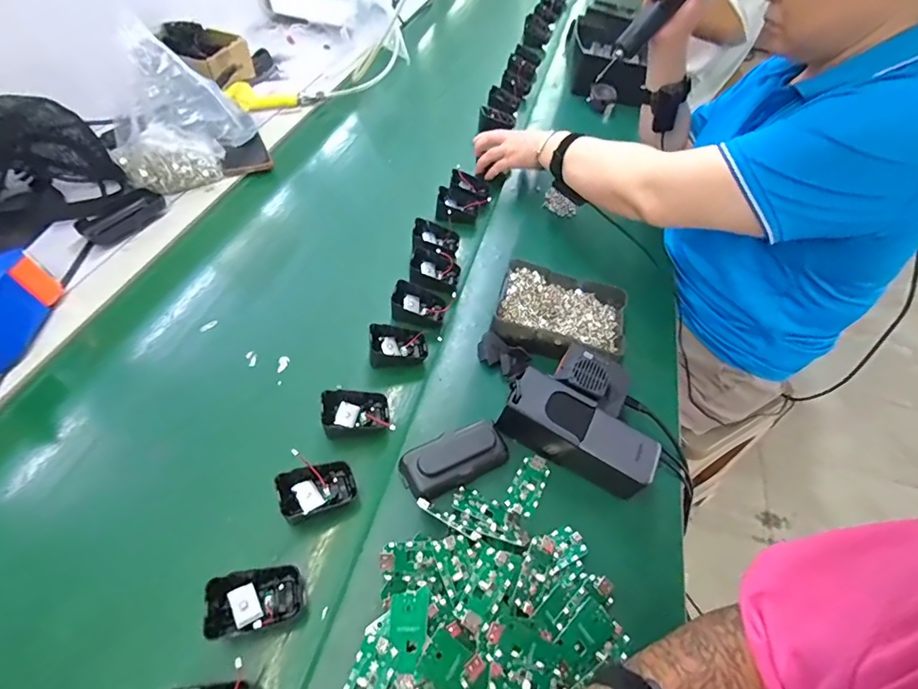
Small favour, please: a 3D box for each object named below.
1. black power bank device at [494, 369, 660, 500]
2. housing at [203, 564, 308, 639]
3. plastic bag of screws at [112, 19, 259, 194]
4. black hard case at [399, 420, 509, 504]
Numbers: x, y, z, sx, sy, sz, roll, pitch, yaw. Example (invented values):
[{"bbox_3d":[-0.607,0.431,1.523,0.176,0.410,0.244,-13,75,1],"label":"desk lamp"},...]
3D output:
[{"bbox_3d":[0.123,0.092,0.470,0.153,0.059,0.064,24,53,13],"label":"black power bank device"},{"bbox_3d":[-0.161,0.206,0.365,0.067,0.037,0.046,-9,53,-13],"label":"housing"},{"bbox_3d":[-0.401,-0.323,0.649,0.199,0.193,0.091,-11,54,-15],"label":"plastic bag of screws"},{"bbox_3d":[-0.003,0.115,0.455,0.105,0.029,0.049,-21,57,-21],"label":"black hard case"}]

